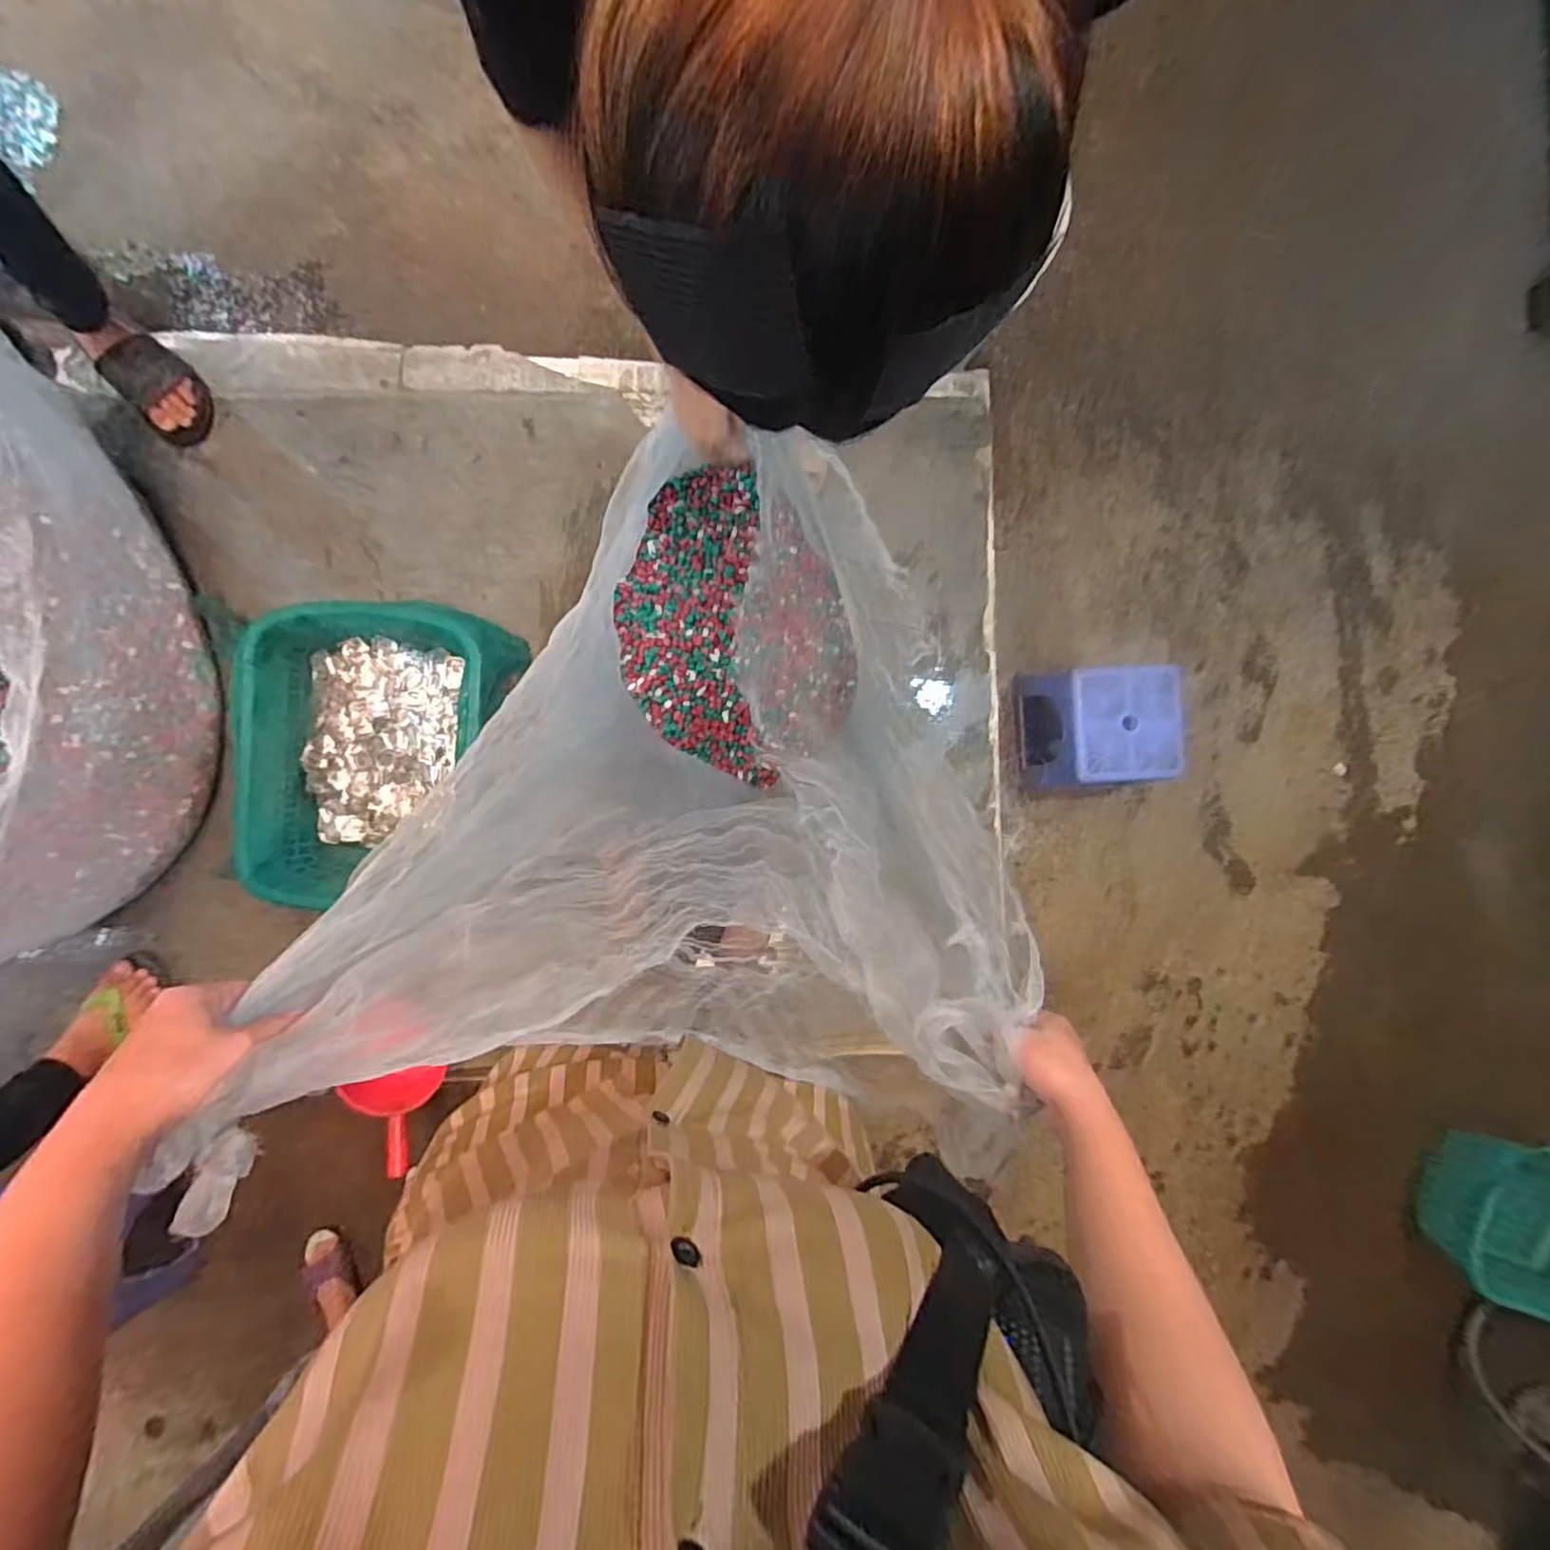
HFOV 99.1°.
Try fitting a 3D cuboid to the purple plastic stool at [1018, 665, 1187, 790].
[{"bbox_3d":[0.653,-0.090,1.334,0.242,0.186,0.239,-2,90,-5],"label":"purple plastic stool"}]

